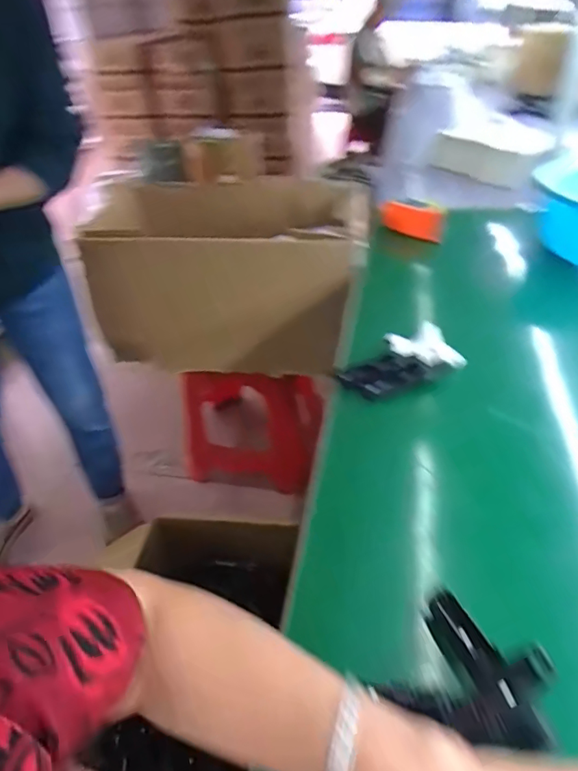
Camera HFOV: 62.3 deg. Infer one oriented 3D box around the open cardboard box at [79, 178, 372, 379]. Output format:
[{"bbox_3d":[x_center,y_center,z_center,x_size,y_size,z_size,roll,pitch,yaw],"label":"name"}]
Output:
[{"bbox_3d":[-0.158,-0.252,1.272,0.677,0.399,0.340,4,39,9],"label":"open cardboard box"}]

